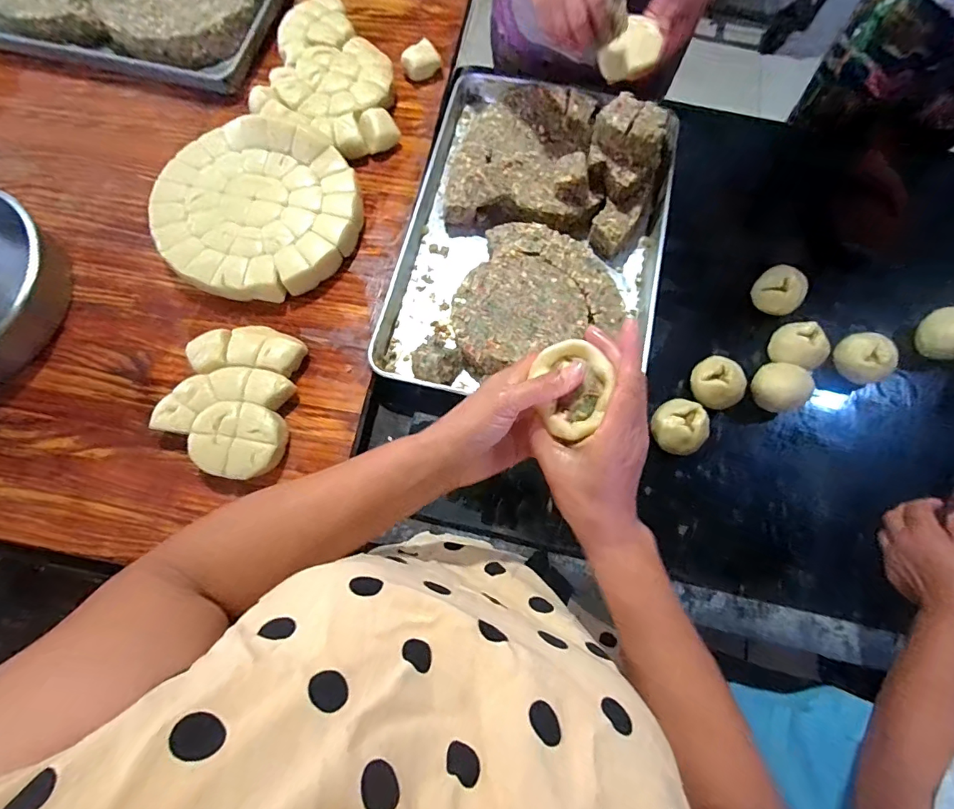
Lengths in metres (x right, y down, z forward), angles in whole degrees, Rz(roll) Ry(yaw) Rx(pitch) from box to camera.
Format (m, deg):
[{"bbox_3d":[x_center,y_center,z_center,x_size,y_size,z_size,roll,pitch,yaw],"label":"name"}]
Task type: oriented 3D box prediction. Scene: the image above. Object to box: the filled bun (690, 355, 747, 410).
[{"bbox_3d":[0.355,-0.032,0.696,0.071,0.058,0.075,-20,76,-7],"label":"filled bun"}]

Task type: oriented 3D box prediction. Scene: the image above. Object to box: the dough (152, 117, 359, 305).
[{"bbox_3d":[-0.346,-0.301,0.728,0.316,0.045,0.286,21,78,3],"label":"dough"}]

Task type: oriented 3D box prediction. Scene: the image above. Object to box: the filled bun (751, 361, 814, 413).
[{"bbox_3d":[0.449,-0.024,0.696,0.075,0.052,0.069,27,75,6],"label":"filled bun"}]

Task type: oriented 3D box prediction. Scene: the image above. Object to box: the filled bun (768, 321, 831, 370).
[{"bbox_3d":[0.484,-0.086,0.701,0.061,0.047,0.065,0,73,0],"label":"filled bun"}]

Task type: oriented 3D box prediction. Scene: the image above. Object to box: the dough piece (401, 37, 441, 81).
[{"bbox_3d":[-0.101,-0.615,0.836,0.069,0.038,0.034,-27,75,-8],"label":"dough piece"}]

